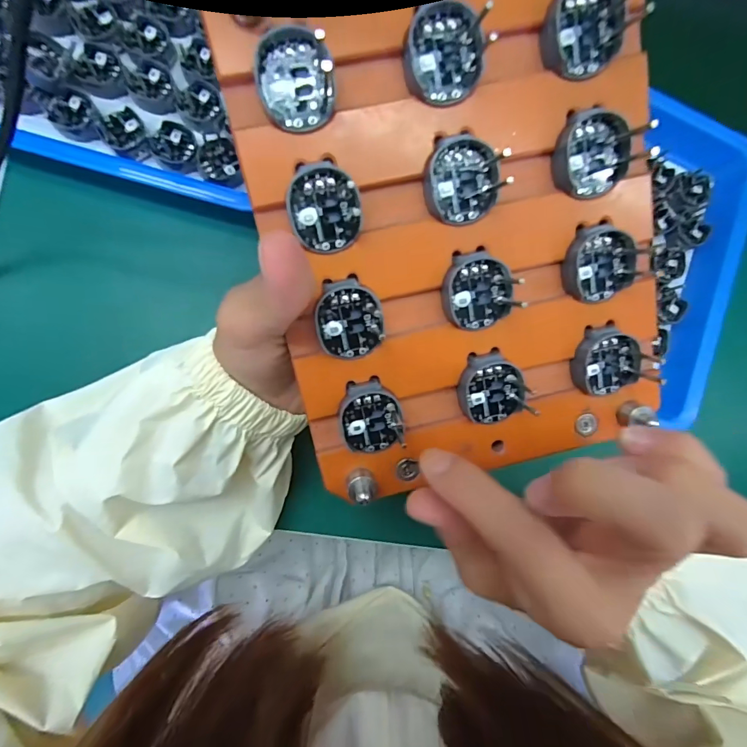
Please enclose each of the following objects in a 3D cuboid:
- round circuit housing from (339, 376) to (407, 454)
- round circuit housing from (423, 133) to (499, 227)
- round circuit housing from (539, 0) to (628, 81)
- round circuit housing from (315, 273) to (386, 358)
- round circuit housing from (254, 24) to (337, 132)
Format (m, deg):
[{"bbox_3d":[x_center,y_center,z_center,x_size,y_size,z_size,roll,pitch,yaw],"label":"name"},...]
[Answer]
[{"bbox_3d":[-0.001,0.017,0.175,0.024,0.009,0.030,-12,104,-6],"label":"round circuit housing"},{"bbox_3d":[0.031,-0.070,0.158,0.029,0.012,0.029,-2,102,-8],"label":"round circuit housing"},{"bbox_3d":[0.072,-0.120,0.152,0.028,0.013,0.028,34,103,-10],"label":"round circuit housing"},{"bbox_3d":[-0.010,-0.021,0.165,0.024,0.010,0.030,-13,105,-5],"label":"round circuit housing"},{"bbox_3d":[-0.026,-0.096,0.143,0.028,0.011,0.034,-27,99,4],"label":"round circuit housing"}]

